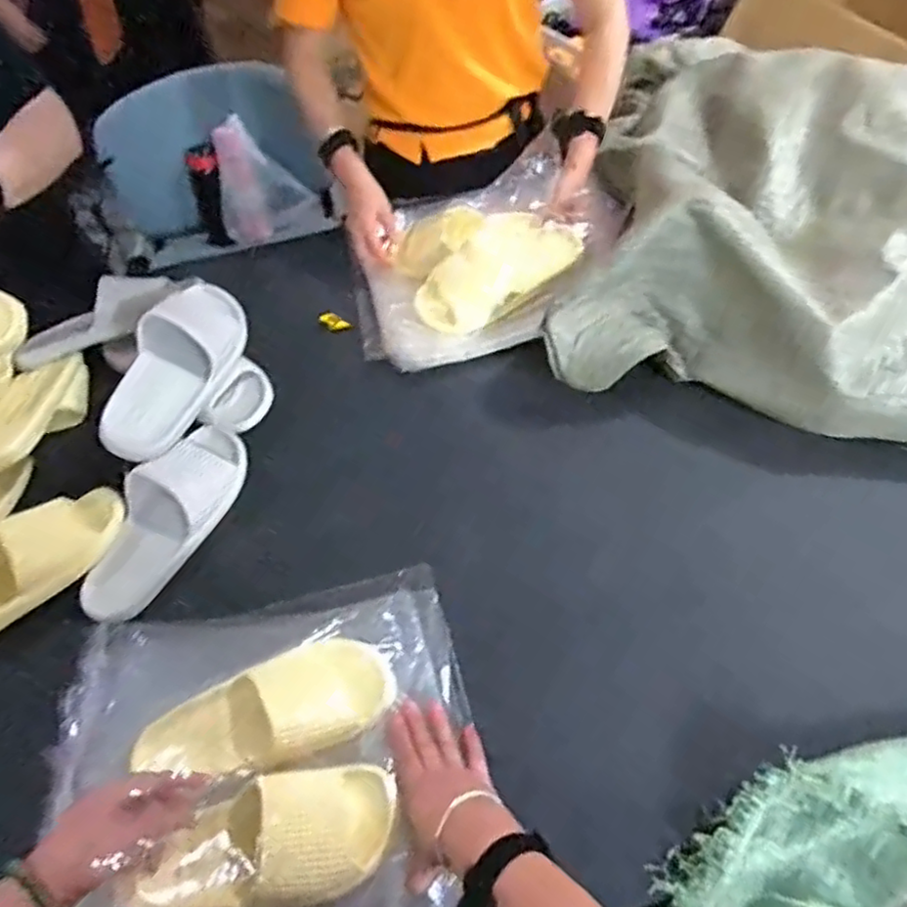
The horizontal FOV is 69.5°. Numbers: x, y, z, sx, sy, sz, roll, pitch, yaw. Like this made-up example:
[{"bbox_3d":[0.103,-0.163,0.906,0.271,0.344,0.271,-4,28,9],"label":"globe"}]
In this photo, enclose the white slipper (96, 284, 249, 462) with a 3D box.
[{"bbox_3d":[-0.359,-0.107,0.851,0.116,0.066,0.269,27,57,-23],"label":"white slipper"}]

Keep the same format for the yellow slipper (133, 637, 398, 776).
[{"bbox_3d":[-0.191,0.256,0.650,0.255,0.062,0.104,-17,58,-5],"label":"yellow slipper"}]

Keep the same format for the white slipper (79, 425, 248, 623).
[{"bbox_3d":[-0.346,0.073,0.783,0.100,0.053,0.262,22,61,16],"label":"white slipper"}]

